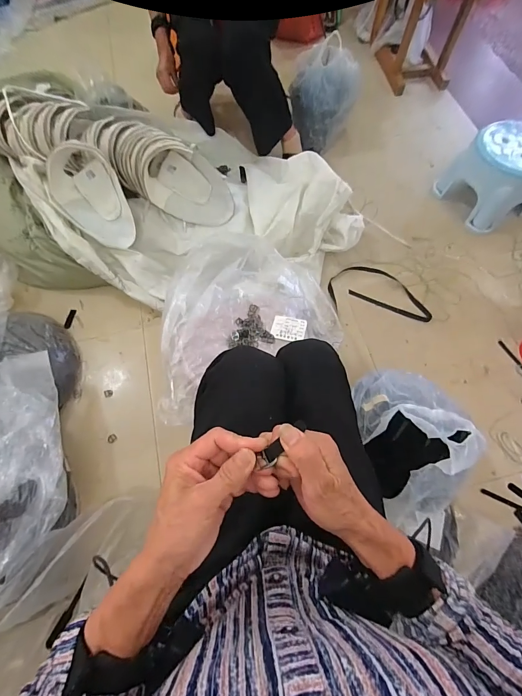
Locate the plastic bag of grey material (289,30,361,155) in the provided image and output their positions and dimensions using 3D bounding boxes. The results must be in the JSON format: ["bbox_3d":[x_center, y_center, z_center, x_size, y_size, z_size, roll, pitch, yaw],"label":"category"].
[{"bbox_3d":[0.216,-0.886,1.154,0.217,0.273,0.261,7,67,2],"label":"plastic bag of grey material"}]

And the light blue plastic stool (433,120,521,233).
[{"bbox_3d":[0.747,-0.544,1.051,0.240,0.210,0.239,-22,69,-10],"label":"light blue plastic stool"}]

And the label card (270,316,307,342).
[{"bbox_3d":[0.061,-0.041,0.730,0.073,0.007,0.055,10,72,12],"label":"label card"}]

